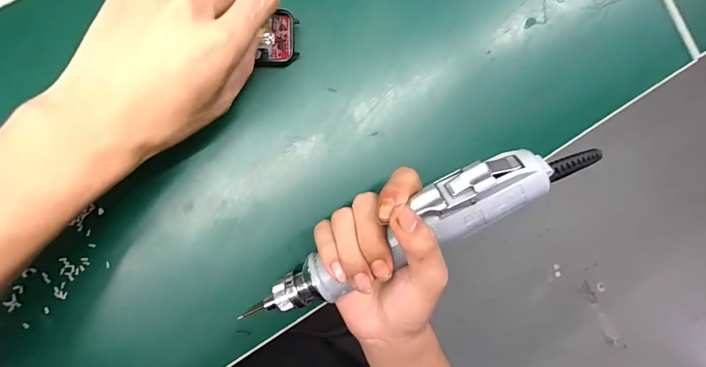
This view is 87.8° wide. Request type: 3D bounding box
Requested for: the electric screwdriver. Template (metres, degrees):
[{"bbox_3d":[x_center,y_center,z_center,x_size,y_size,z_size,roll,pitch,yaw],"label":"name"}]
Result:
[{"bbox_3d":[0.040,0.027,0.234,0.238,0.039,0.039,-29,95,8],"label":"electric screwdriver"}]

